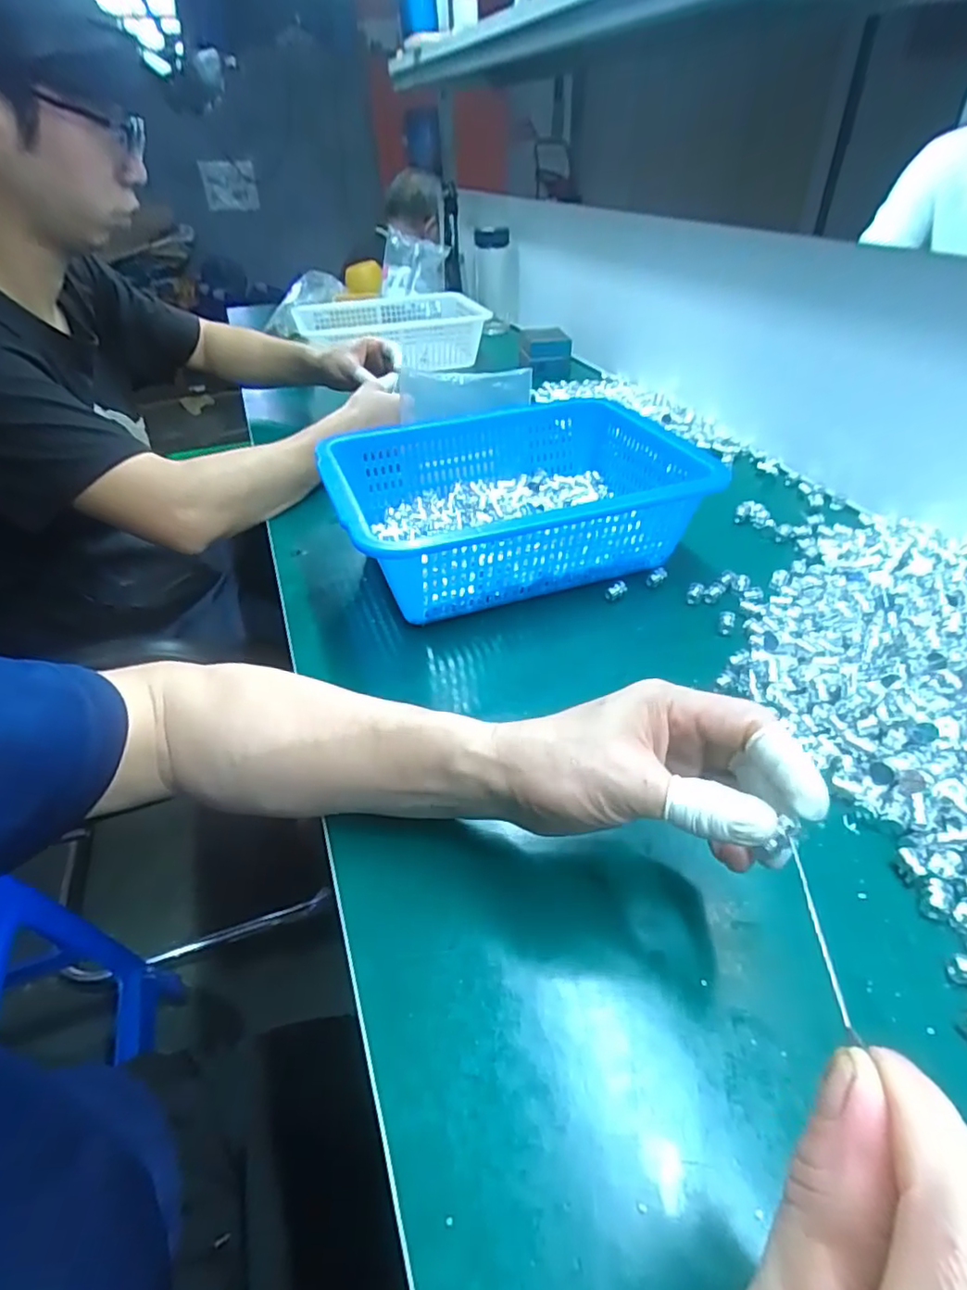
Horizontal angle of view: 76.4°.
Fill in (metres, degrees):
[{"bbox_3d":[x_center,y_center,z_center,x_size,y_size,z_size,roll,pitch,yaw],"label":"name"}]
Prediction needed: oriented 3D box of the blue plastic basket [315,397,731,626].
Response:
[{"bbox_3d":[0.019,-0.122,0.546,0.288,0.095,0.228,-16,41,-16],"label":"blue plastic basket"}]

